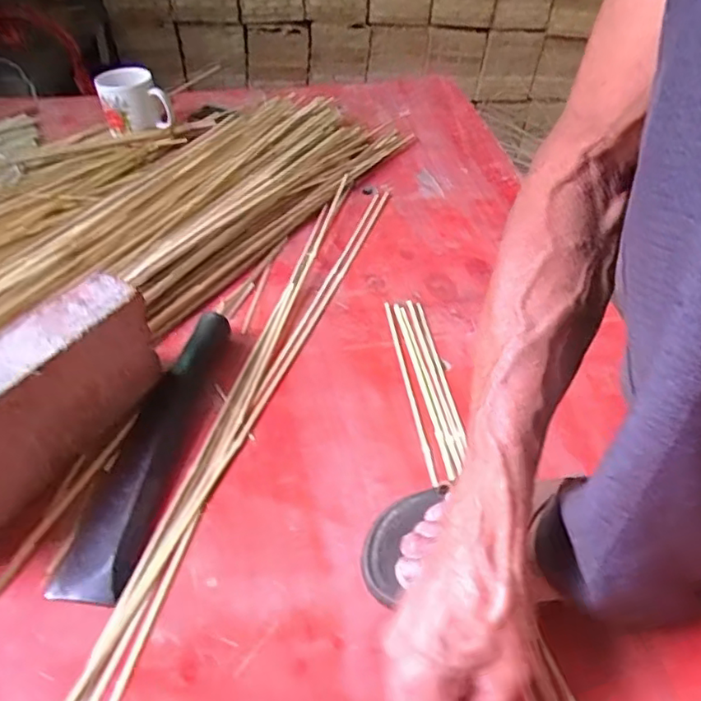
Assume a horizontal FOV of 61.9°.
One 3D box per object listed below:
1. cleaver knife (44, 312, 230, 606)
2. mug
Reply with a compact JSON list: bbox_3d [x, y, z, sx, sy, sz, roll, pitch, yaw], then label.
[{"bbox_3d":[-0.161,0.071,0.492,0.058,0.029,0.266,10,45,5],"label":"cleaver knife"},{"bbox_3d":[-0.318,-0.366,0.859,0.097,0.073,0.077,-10,46,-15],"label":"mug"}]

